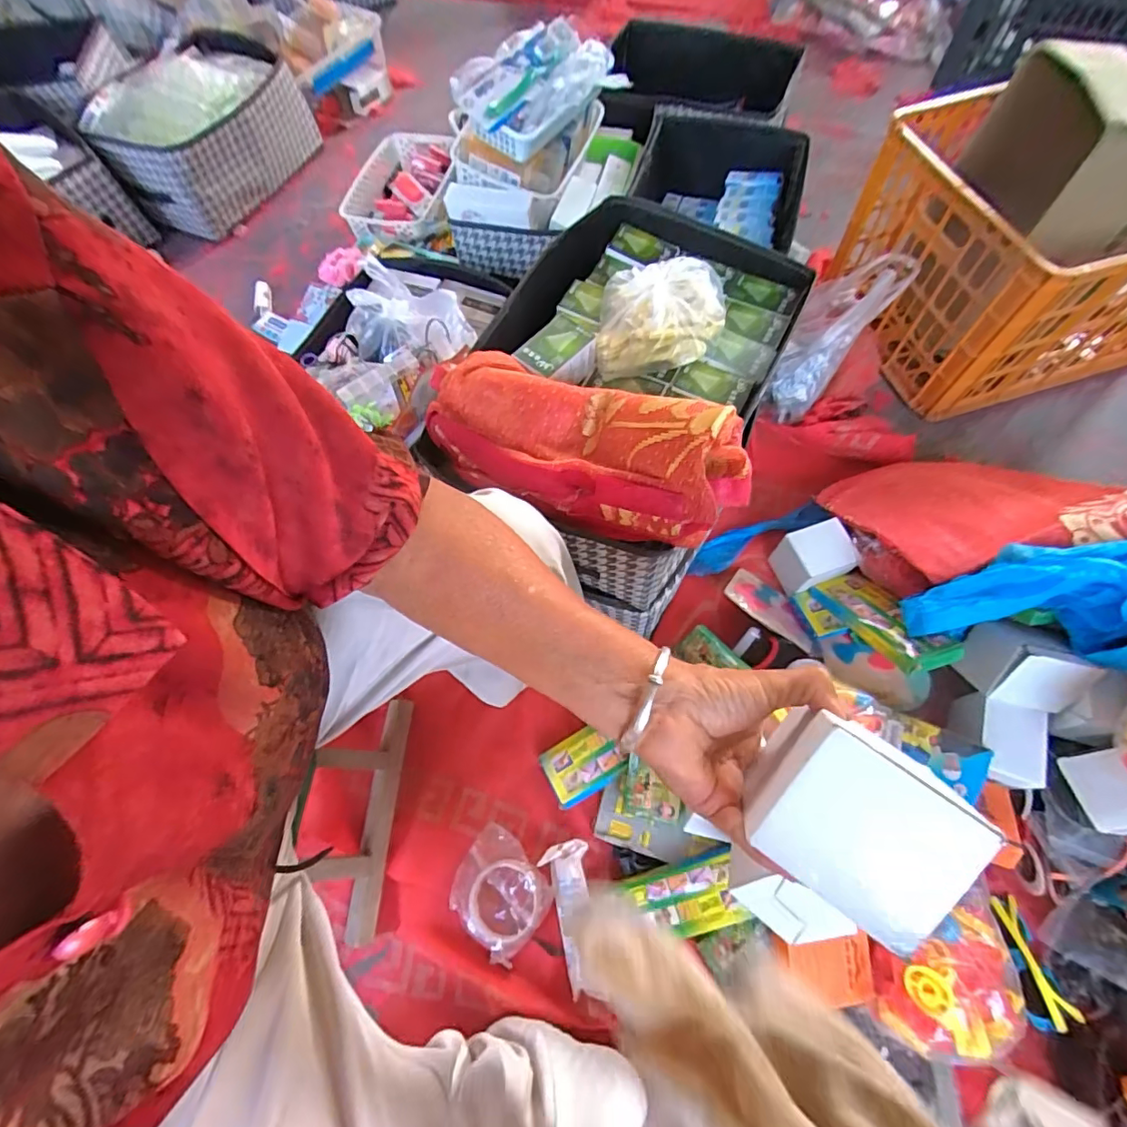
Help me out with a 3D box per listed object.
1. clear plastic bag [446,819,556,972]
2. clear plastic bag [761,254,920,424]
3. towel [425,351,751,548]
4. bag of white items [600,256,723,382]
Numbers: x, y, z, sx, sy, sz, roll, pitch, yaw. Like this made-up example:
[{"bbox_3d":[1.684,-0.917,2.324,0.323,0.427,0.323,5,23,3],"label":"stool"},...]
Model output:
[{"bbox_3d":[-0.083,0.405,0.644,0.121,0.024,0.104,41,74,18],"label":"clear plastic bag"},{"bbox_3d":[0.436,-0.390,0.881,0.130,0.134,0.285,37,73,17],"label":"clear plastic bag"},{"bbox_3d":[0.012,-0.114,0.483,0.299,0.081,0.121,23,69,13],"label":"towel"},{"bbox_3d":[0.108,-0.281,0.583,0.146,0.061,0.125,-4,66,1],"label":"bag of white items"}]

